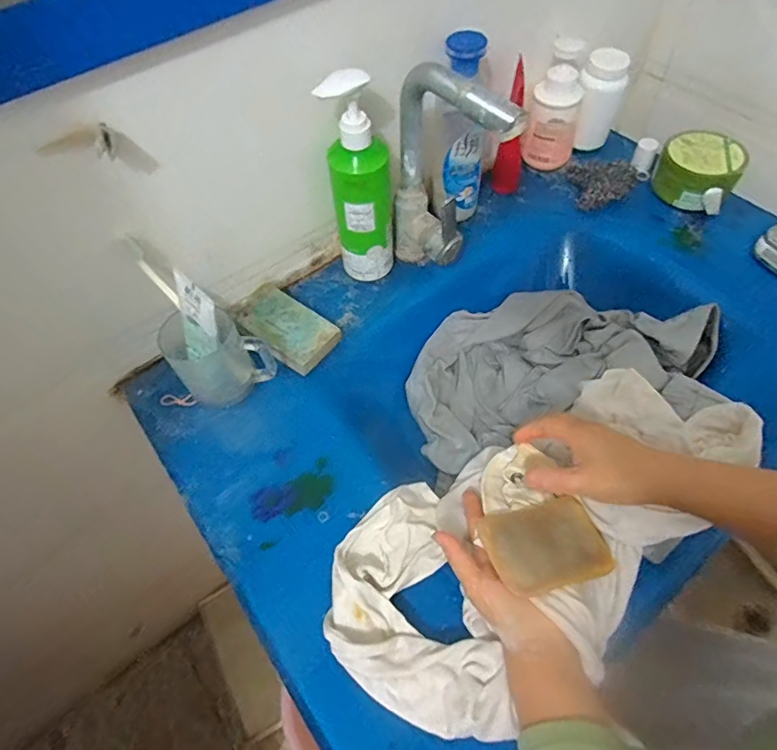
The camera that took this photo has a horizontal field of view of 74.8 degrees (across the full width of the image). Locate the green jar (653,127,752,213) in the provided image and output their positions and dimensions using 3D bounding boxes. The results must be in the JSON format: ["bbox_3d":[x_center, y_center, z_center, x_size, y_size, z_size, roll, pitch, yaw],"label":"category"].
[{"bbox_3d":[0.417,-0.275,0.687,0.100,0.057,0.080,26,63,19],"label":"green jar"}]

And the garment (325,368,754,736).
[{"bbox_3d":[0.138,0.132,0.463,0.408,0.073,0.198,-32,61,-15],"label":"garment"}]

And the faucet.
[{"bbox_3d":[0.062,-0.190,0.544,0.052,0.246,0.156,-26,59,-12],"label":"faucet"}]

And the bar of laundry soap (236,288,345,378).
[{"bbox_3d":[-0.118,-0.055,0.609,0.117,0.025,0.074,37,67,24],"label":"bar of laundry soap"}]

